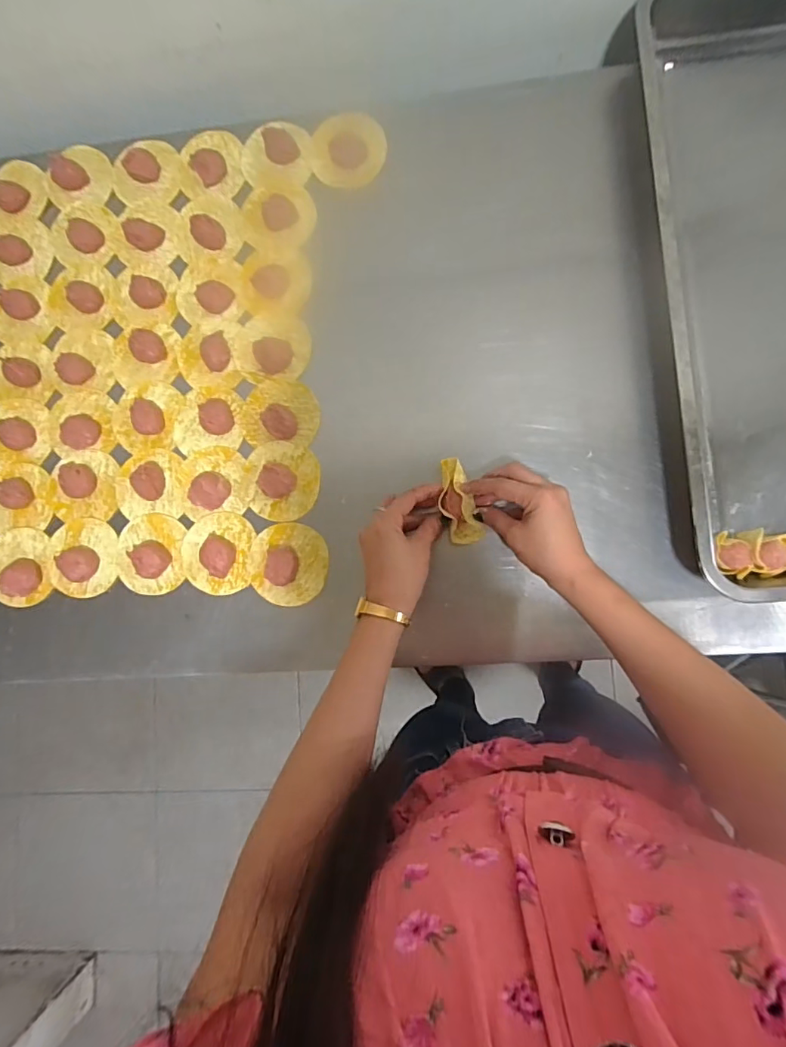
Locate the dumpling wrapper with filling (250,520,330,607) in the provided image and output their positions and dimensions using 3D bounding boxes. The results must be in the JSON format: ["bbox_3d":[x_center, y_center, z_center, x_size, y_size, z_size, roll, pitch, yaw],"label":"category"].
[{"bbox_3d":[-0.109,0.041,0.504,0.079,0.024,0.081,0,86,5],"label":"dumpling wrapper with filling"}]

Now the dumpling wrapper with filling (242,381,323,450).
[{"bbox_3d":[-0.119,-0.118,0.519,0.079,0.027,0.070,0,86,5],"label":"dumpling wrapper with filling"}]

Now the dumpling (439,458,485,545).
[{"bbox_3d":[0.063,-0.021,0.484,0.033,0.026,0.085,-14,94,4],"label":"dumpling"}]

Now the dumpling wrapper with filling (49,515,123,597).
[{"bbox_3d":[-0.331,0.036,0.525,0.080,0.024,0.082,-1,86,5],"label":"dumpling wrapper with filling"}]

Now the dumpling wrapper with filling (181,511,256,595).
[{"bbox_3d":[-0.185,0.030,0.511,0.075,0.023,0.083,3,86,6],"label":"dumpling wrapper with filling"}]

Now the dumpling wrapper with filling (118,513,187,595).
[{"bbox_3d":[-0.255,0.031,0.516,0.070,0.024,0.083,-2,86,5],"label":"dumpling wrapper with filling"}]

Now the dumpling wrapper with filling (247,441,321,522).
[{"bbox_3d":[-0.115,-0.045,0.512,0.074,0.022,0.080,1,86,5],"label":"dumpling wrapper with filling"}]

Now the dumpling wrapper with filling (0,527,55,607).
[{"bbox_3d":[-0.399,0.046,0.530,0.072,0.024,0.082,-1,86,5],"label":"dumpling wrapper with filling"}]

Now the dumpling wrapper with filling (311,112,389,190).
[{"bbox_3d":[-0.047,-0.406,0.541,0.078,0.012,0.077,-1,86,5],"label":"dumpling wrapper with filling"}]

